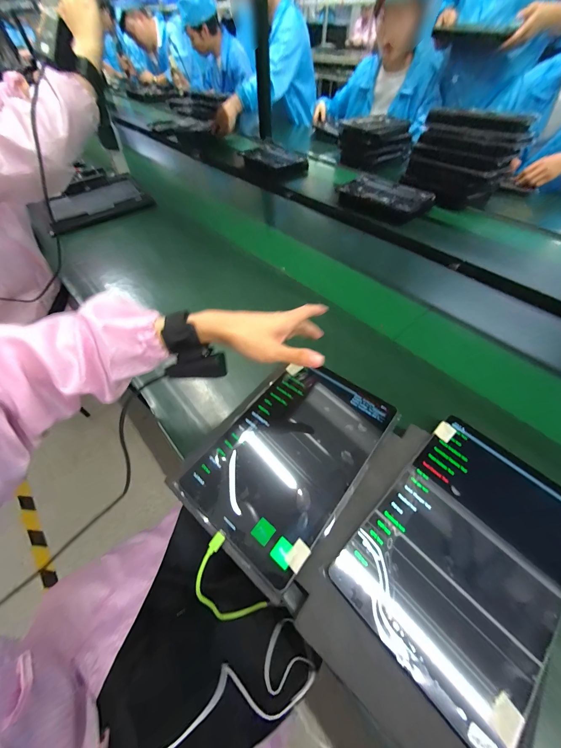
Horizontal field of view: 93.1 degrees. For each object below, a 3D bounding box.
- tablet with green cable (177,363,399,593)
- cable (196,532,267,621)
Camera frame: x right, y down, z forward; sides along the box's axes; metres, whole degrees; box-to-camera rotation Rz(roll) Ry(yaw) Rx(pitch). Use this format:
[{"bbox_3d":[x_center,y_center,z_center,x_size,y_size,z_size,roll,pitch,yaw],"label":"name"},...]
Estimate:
[{"bbox_3d":[0.017,0.093,0.340,0.168,0.010,0.252,34,61,24],"label":"tablet with green cable"},{"bbox_3d":[-0.063,0.267,0.326,0.013,0.190,0.053,20,45,42],"label":"cable"}]

